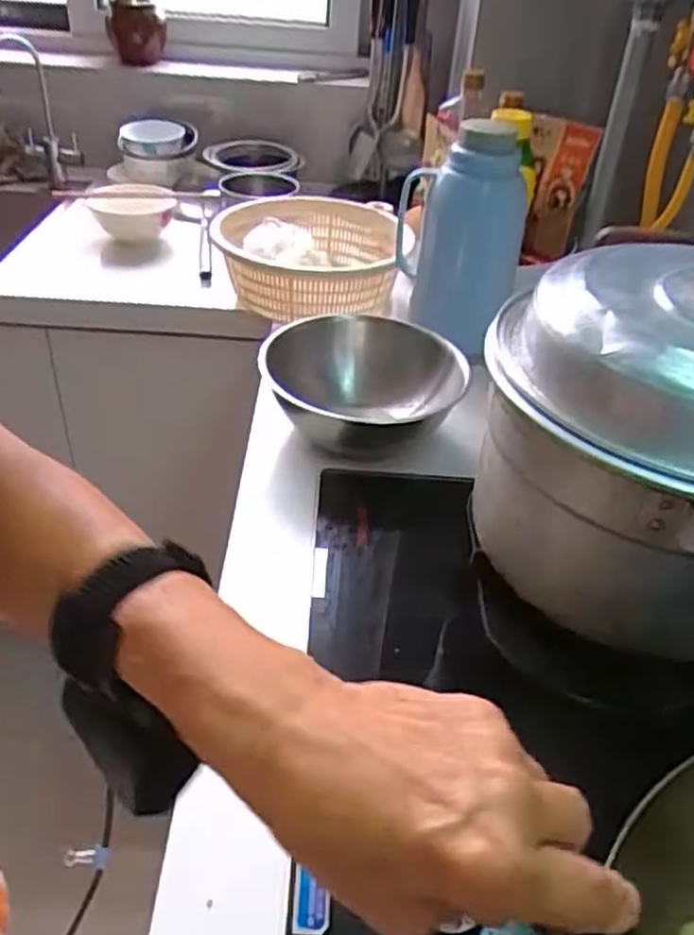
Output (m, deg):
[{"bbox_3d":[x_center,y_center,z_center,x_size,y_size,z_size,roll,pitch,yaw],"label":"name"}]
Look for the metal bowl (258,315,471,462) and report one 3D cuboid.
[{"bbox_3d":[0.009,-0.094,0.834,0.206,0.095,0.199,3,37,-2],"label":"metal bowl"}]

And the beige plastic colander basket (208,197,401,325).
[{"bbox_3d":[-0.060,-0.308,1.092,0.251,0.083,0.286,5,37,1],"label":"beige plastic colander basket"}]

